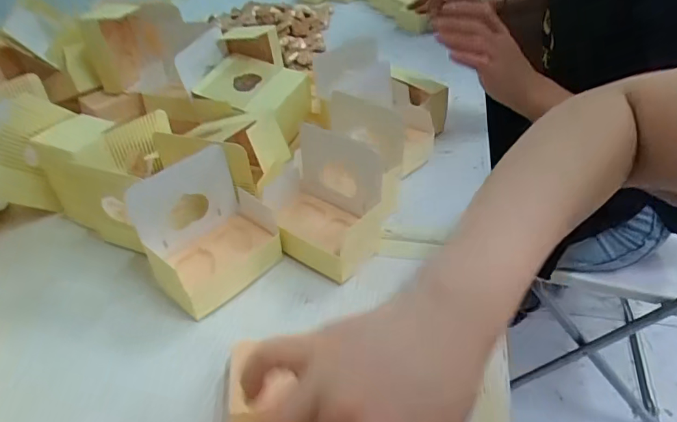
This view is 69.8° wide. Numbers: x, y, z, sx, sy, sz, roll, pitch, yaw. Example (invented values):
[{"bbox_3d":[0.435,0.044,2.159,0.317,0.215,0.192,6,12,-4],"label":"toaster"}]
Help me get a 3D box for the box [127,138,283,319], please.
[{"bbox_3d":[-0.111,0.016,0.422,0.108,0.100,0.084,-32,48,-31],"label":"box"}]

